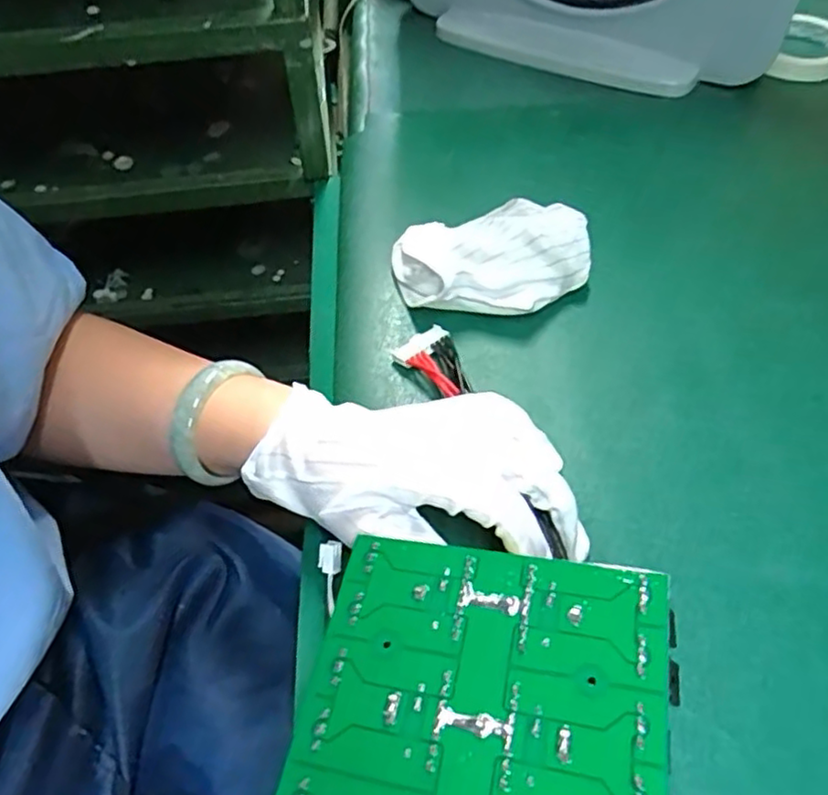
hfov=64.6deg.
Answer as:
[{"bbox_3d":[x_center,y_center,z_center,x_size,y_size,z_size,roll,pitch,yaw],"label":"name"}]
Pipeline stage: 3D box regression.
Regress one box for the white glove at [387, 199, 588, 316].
[{"bbox_3d":[0.053,-0.092,0.436,0.126,0.034,0.087,-18,55,-11],"label":"white glove"}]

